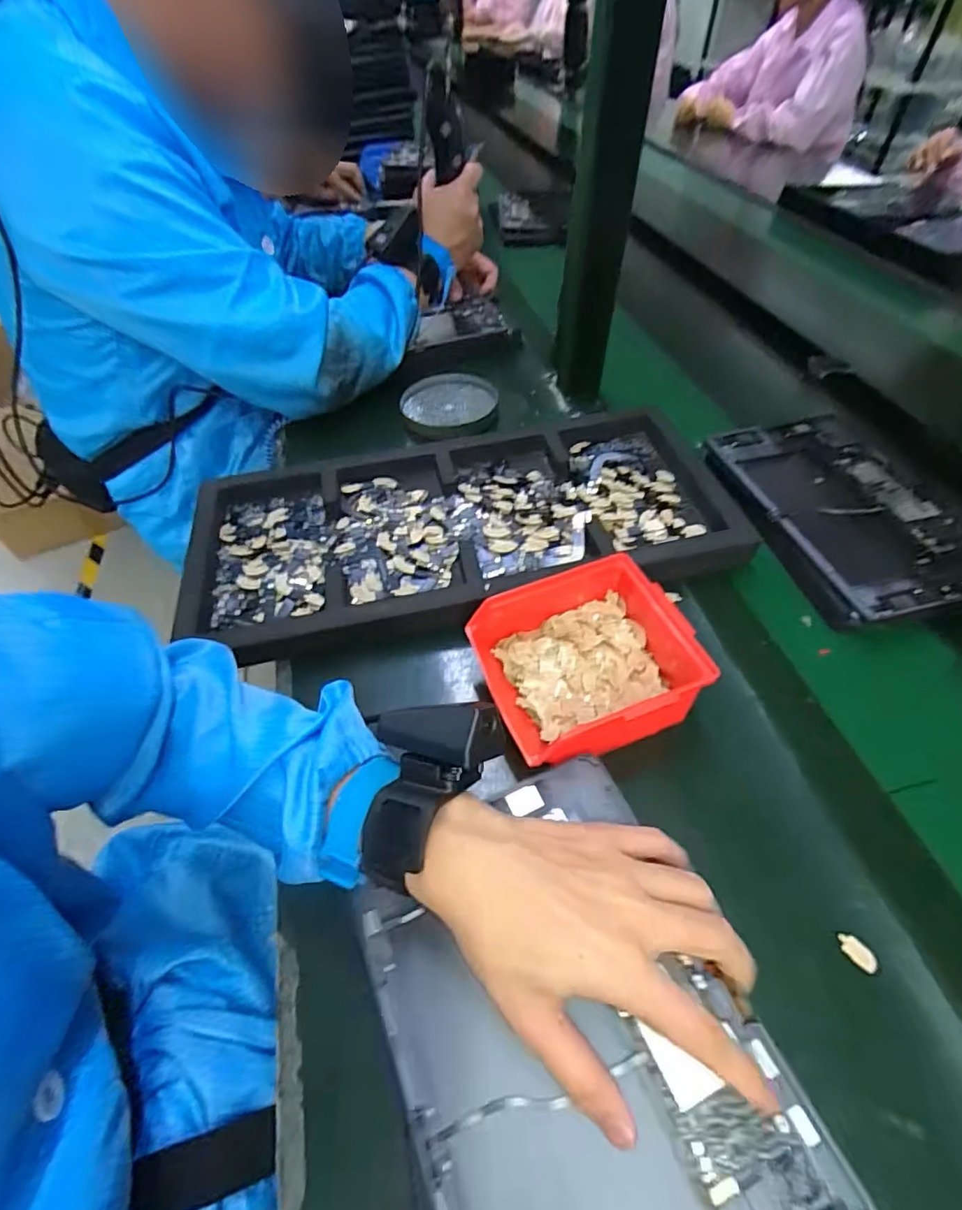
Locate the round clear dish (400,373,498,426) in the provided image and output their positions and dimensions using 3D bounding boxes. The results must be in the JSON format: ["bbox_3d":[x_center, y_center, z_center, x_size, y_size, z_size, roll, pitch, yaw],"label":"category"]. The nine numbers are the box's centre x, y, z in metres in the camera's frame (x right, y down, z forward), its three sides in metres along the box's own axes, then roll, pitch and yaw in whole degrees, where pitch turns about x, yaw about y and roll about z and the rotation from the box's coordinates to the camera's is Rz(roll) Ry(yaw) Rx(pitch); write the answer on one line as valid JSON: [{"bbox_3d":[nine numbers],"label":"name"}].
[{"bbox_3d":[-0.036,-0.251,0.655,0.109,0.014,0.107,-2,50,2],"label":"round clear dish"}]

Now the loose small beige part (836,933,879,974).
[{"bbox_3d":[0.212,0.196,0.303,0.011,0.004,0.021,-31,55,-20],"label":"loose small beige part"}]

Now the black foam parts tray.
[{"bbox_3d":[-0.026,-0.079,0.503,0.491,0.024,0.222,-10,51,-4],"label":"black foam parts tray"}]

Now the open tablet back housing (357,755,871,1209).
[{"bbox_3d":[0.048,0.216,0.261,0.166,0.010,0.256,-21,52,-13],"label":"open tablet back housing"}]

